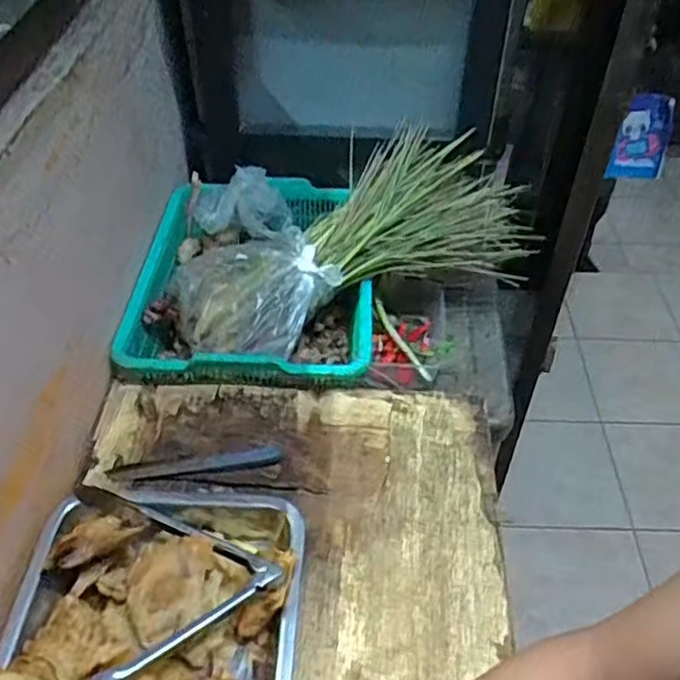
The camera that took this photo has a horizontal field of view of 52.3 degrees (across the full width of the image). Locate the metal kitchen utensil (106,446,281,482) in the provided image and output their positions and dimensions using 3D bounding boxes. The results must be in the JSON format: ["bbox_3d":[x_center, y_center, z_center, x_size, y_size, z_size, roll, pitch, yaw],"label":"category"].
[{"bbox_3d":[-0.154,0.133,0.737,0.176,0.015,0.026,-5,45,-6],"label":"metal kitchen utensil"}]

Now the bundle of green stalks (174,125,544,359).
[{"bbox_3d":[0.019,-0.122,0.881,0.467,0.120,0.203,-24,51,-10],"label":"bundle of green stalks"}]

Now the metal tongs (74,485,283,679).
[{"bbox_3d":[-0.147,0.207,0.585,0.187,0.031,0.205,-1,46,-6],"label":"metal tongs"}]

